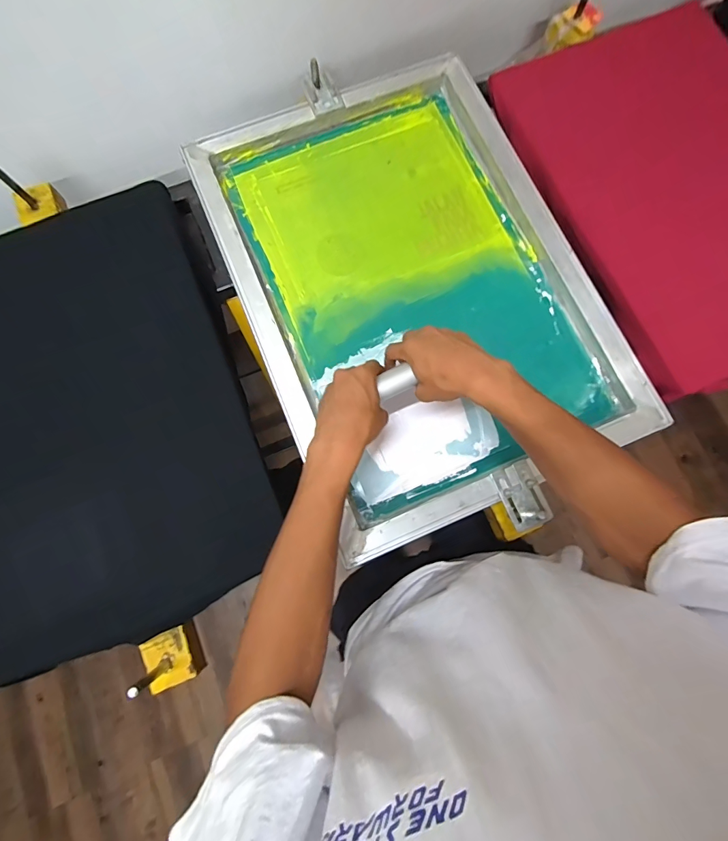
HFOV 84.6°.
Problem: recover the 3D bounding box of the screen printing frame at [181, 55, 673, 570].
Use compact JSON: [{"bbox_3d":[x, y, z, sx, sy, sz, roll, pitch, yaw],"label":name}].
[{"bbox_3d":[0.065,-0.206,0.581,0.463,0.035,0.661,-23,80,-5],"label":"screen printing frame"}]

